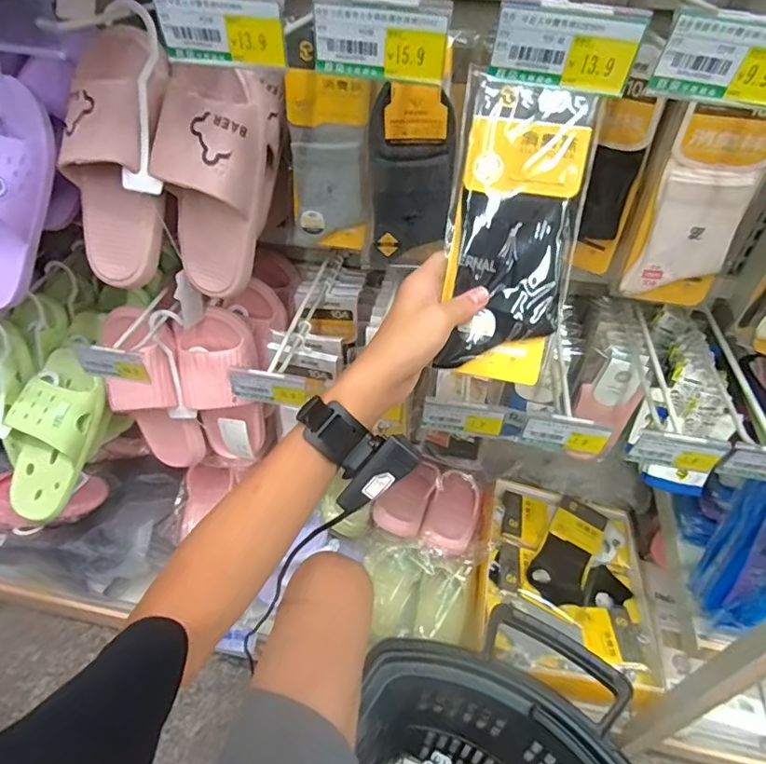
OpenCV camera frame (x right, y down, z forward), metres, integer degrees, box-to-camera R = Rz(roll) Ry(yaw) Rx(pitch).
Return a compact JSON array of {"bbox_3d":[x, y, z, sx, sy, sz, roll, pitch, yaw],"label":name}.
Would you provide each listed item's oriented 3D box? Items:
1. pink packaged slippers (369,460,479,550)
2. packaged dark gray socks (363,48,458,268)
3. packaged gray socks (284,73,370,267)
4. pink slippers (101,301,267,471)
[{"bbox_3d":[0.092,0.235,1.014,0.173,0.080,0.202,17,46,15],"label":"pink packaged slippers"},{"bbox_3d":[0.029,-0.210,0.552,0.088,0.210,0.025,5,39,-1],"label":"packaged dark gray socks"},{"bbox_3d":[-0.061,-0.241,0.615,0.097,0.200,0.021,6,37,1],"label":"packaged gray socks"},{"bbox_3d":[-0.273,-0.001,0.736,0.191,0.253,0.100,-5,44,-6],"label":"pink slippers"}]

